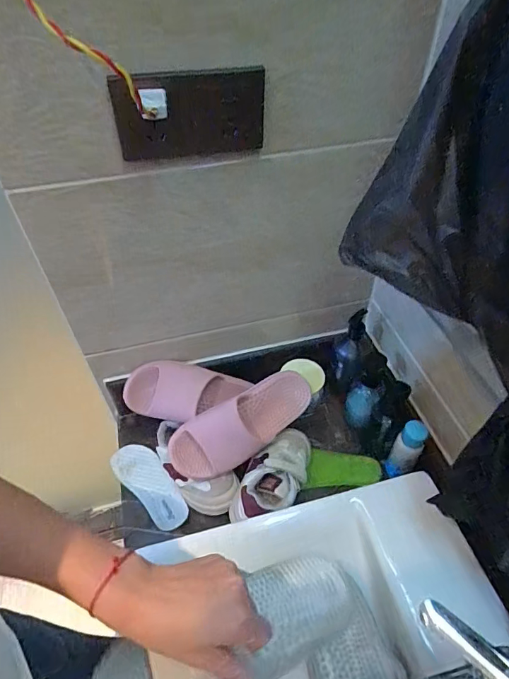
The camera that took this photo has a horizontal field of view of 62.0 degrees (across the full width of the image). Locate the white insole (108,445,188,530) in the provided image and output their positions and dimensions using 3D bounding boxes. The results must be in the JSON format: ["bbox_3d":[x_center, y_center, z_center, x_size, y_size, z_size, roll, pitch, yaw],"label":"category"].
[{"bbox_3d":[-0.177,0.243,0.720,0.170,0.009,0.072,35,77,26],"label":"white insole"}]

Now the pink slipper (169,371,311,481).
[{"bbox_3d":[-0.021,0.138,0.693,0.246,0.060,0.097,-31,86,-14],"label":"pink slipper"}]

